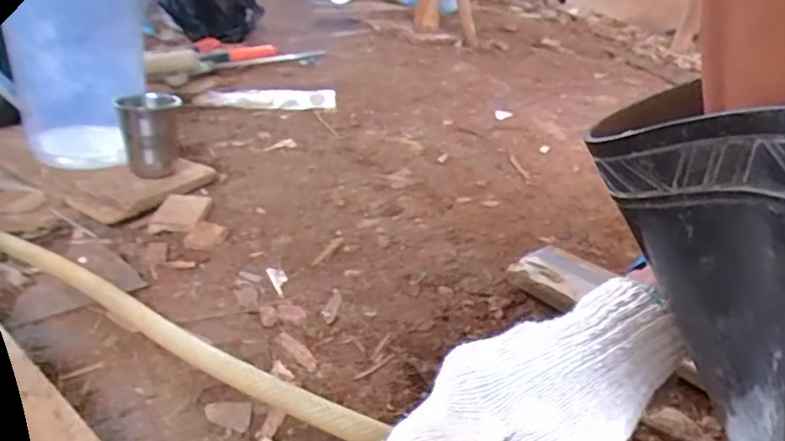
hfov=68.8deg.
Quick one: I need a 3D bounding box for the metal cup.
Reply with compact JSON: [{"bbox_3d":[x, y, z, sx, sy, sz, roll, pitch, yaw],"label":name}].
[{"bbox_3d":[-0.301,-0.105,0.726,0.071,0.100,0.083,-5,32,-16],"label":"metal cup"}]

